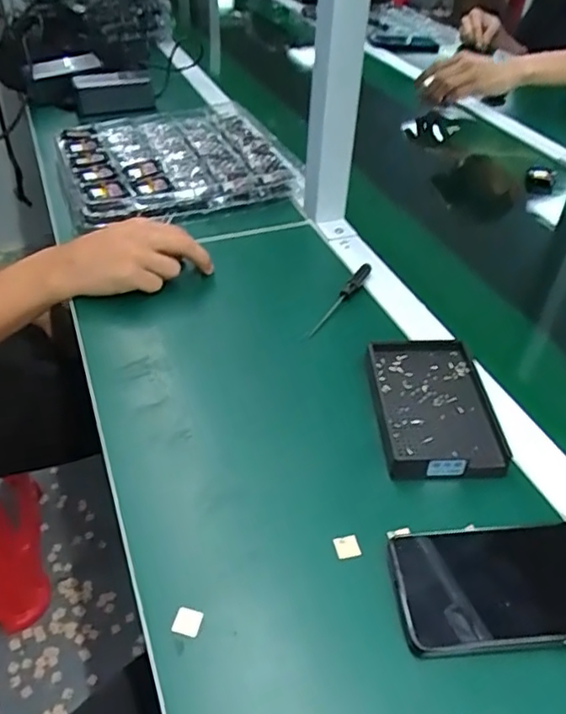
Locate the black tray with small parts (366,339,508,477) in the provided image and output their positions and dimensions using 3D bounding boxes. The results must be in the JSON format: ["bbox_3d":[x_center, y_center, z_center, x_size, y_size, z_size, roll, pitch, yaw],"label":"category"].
[{"bbox_3d":[0.124,0.039,0.502,0.095,0.019,0.139,-2,41,-4],"label":"black tray with small parts"}]

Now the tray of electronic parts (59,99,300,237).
[{"bbox_3d":[-0.150,-0.264,0.819,0.288,0.047,0.264,-15,44,-18],"label":"tray of electronic parts"}]

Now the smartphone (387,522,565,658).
[{"bbox_3d":[0.153,0.145,0.387,0.158,0.012,0.079,-7,43,0],"label":"smartphone"}]

